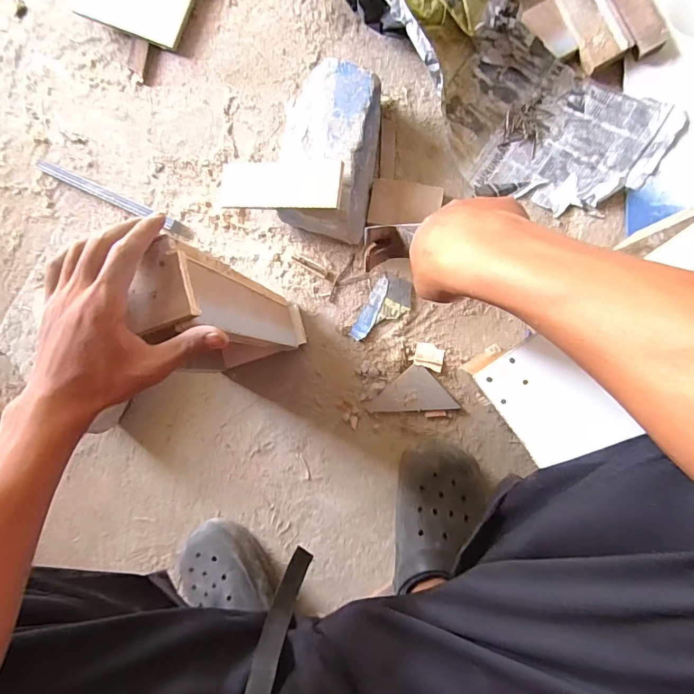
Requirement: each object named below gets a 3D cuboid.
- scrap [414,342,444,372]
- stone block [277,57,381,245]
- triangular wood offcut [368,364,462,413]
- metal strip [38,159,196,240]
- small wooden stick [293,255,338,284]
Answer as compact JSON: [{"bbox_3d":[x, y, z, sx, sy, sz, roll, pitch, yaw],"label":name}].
[{"bbox_3d":[0.114,0.013,0.573,0.039,0.008,0.034,12,91,9],"label":"scrap"},{"bbox_3d":[-0.026,-0.259,0.562,0.125,0.076,0.218,8,91,9],"label":"stone block"},{"bbox_3d":[0.090,0.059,0.577,0.116,0.010,0.061,-5,88,9],"label":"triangular wood offcut"},{"bbox_3d":[-0.369,-0.234,0.648,0.294,0.017,0.018,25,93,9],"label":"metal strip"},{"bbox_3d":[-0.047,-0.114,0.597,0.073,0.004,0.012,32,94,8],"label":"small wooden stick"}]

